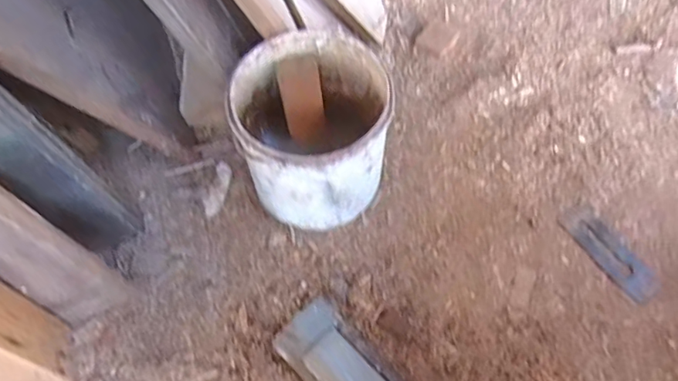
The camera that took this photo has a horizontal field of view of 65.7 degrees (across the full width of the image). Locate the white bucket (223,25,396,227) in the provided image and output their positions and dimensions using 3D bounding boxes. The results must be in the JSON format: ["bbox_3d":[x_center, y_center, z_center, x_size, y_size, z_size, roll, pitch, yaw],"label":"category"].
[{"bbox_3d":[-0.029,-0.068,0.649,0.169,0.186,0.180,-1,66,2],"label":"white bucket"}]

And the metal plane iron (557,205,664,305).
[{"bbox_3d":[0.345,0.078,0.671,0.049,0.007,0.138,-32,69,-11],"label":"metal plane iron"}]

